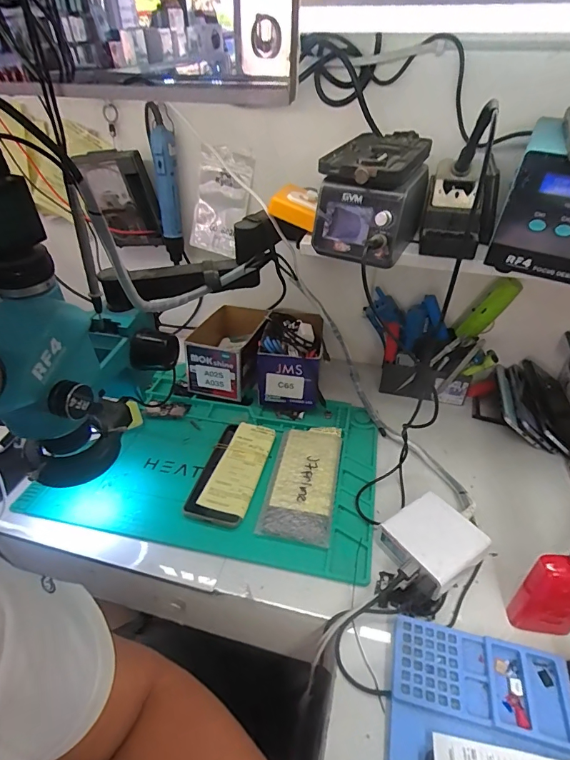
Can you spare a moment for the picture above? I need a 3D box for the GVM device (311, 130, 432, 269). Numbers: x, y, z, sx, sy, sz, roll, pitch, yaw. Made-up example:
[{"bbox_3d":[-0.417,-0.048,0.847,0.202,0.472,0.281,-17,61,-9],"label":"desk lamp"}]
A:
[{"bbox_3d":[0.101,-0.210,0.471,0.102,0.102,0.175,16,39,19],"label":"GVM device"}]

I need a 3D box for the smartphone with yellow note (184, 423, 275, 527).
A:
[{"bbox_3d":[-0.071,0.124,0.563,0.082,0.015,0.167,10,37,12],"label":"smartphone with yellow note"}]

